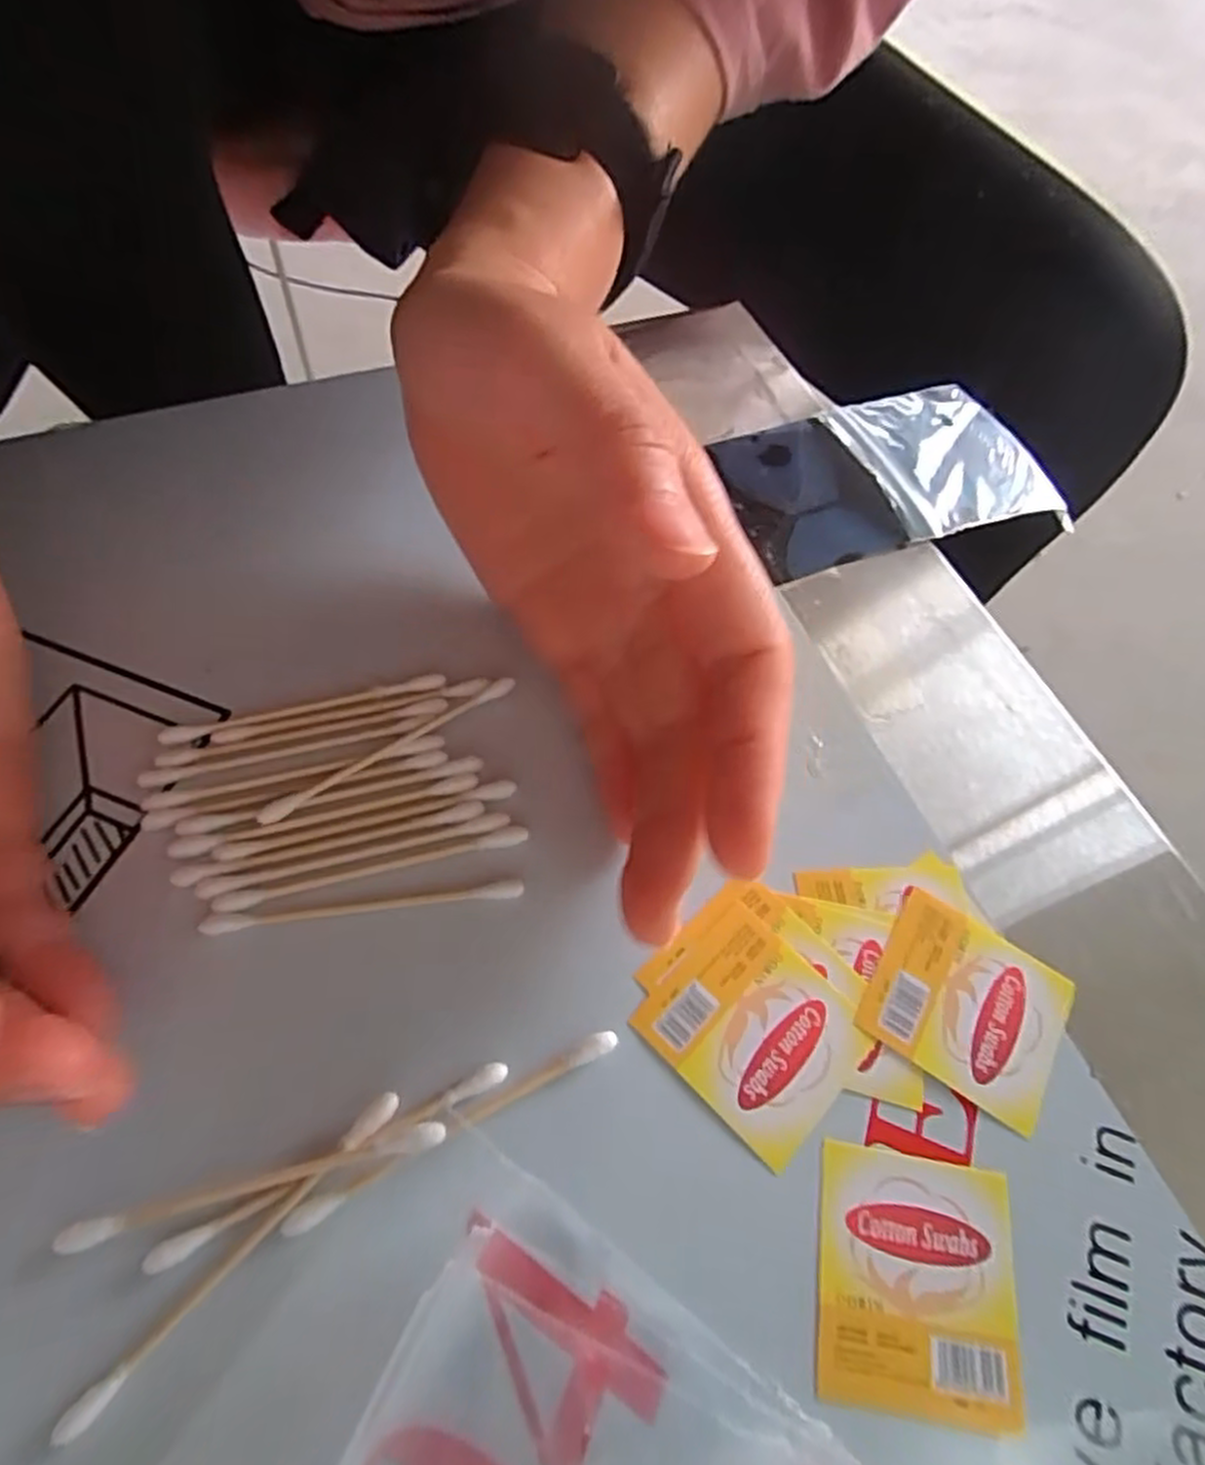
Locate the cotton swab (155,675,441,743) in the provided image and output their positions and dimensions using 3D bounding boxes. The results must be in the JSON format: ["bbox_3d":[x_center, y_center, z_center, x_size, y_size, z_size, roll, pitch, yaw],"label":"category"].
[{"bbox_3d":[-0.077,-0.007,0.198,0.070,0.004,0.005,-13,64,-12],"label":"cotton swab"}]

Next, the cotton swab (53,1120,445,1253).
[{"bbox_3d":[-0.066,0.086,0.145,0.071,0.006,0.004,-11,61,-11],"label":"cotton swab"}]

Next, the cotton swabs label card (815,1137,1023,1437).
[{"bbox_3d":[0.062,0.107,0.150,0.038,0.004,0.042,12,62,1],"label":"cotton swabs label card"}]

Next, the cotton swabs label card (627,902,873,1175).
[{"bbox_3d":[0.034,0.065,0.170,0.041,0.004,0.039,41,65,18],"label":"cotton swabs label card"}]

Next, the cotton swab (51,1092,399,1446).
[{"bbox_3d":[-0.067,0.096,0.141,0.005,0.005,0.071,40,64,18],"label":"cotton swab"}]

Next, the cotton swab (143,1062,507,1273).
[{"bbox_3d":[-0.052,0.083,0.148,0.071,0.005,0.004,-23,64,-17],"label":"cotton swab"}]

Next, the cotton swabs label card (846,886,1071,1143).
[{"bbox_3d":[0.085,0.062,0.177,0.043,0.004,0.038,32,64,11],"label":"cotton swabs label card"}]

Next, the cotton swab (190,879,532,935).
[{"bbox_3d":[-0.054,0.039,0.174,0.071,0.004,0.004,-6,60,-8],"label":"cotton swab"}]

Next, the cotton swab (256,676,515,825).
[{"bbox_3d":[-0.053,0.004,0.193,0.070,0.004,0.005,-32,70,-20],"label":"cotton swab"}]

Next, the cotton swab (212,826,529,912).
[{"bbox_3d":[-0.053,0.031,0.179,0.071,0.004,0.005,-12,61,-12],"label":"cotton swab"}]

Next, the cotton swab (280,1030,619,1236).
[{"bbox_3d":[-0.029,0.079,0.153,0.071,0.004,0.005,-25,64,-18],"label":"cotton swab"}]

